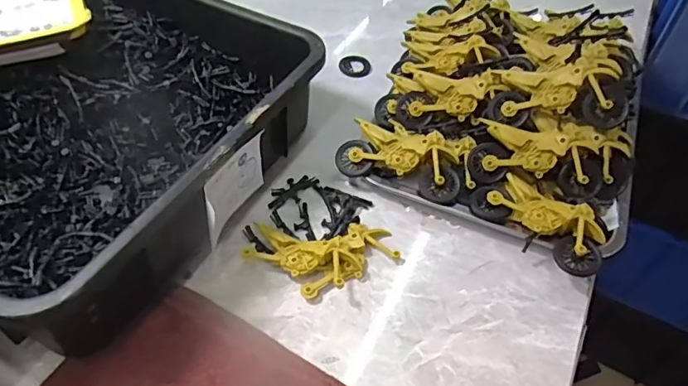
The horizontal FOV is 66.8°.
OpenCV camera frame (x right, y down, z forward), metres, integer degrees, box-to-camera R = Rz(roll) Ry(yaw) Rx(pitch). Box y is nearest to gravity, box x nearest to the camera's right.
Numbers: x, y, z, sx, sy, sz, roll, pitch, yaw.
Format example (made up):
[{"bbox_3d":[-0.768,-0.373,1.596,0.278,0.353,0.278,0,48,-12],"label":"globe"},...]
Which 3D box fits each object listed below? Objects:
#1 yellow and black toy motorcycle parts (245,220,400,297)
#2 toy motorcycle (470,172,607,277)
[{"bbox_3d":[-0.018,0.054,0.450,0.126,0.020,0.069,1,50,-5],"label":"yellow and black toy motorcycle parts"},{"bbox_3d":[0.175,0.027,0.473,0.120,0.043,0.064,34,55,21],"label":"toy motorcycle"}]

